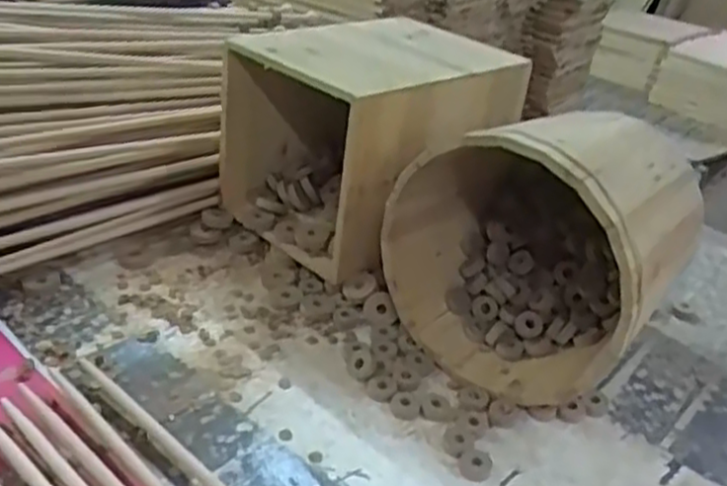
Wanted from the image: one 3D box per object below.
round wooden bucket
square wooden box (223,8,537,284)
[{"bbox_3d":[0.163,-0.006,0.686,0.228,0.226,0.221,22,35,27],"label":"round wooden bucket"},{"bbox_3d":[0.014,-0.119,0.851,0.219,0.224,0.294,29,38,35],"label":"square wooden box"}]

